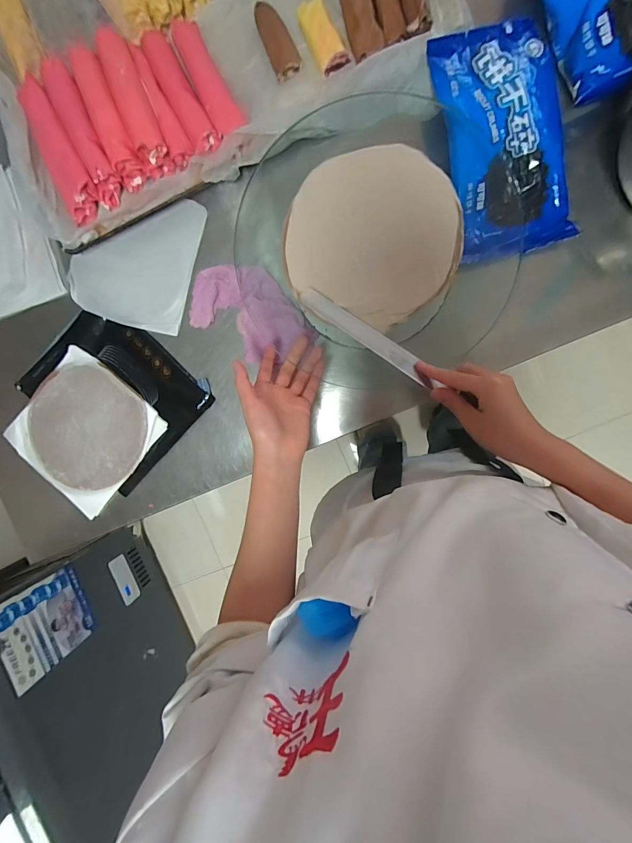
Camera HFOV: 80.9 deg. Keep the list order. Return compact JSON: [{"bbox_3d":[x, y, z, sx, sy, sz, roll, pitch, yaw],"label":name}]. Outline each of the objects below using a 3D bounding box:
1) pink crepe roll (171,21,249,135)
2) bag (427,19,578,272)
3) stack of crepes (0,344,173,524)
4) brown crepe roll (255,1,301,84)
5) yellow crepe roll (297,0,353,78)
[{"bbox_3d":[-0.139,-0.440,0.480,0.039,0.022,0.140,-28,92,8],"label":"pink crepe roll"},{"bbox_3d":[0.227,-0.336,0.445,0.137,0.033,0.252,-12,94,7],"label":"bag"},{"bbox_3d":[-0.339,0.016,0.546,0.175,0.019,0.186,41,98,1],"label":"stack of crepes"},{"bbox_3d":[-0.047,-0.480,0.467,0.035,0.019,0.075,-25,92,8],"label":"brown crepe roll"},{"bbox_3d":[0.010,-0.481,0.462,0.039,0.018,0.083,-25,92,8],"label":"yellow crepe roll"}]

